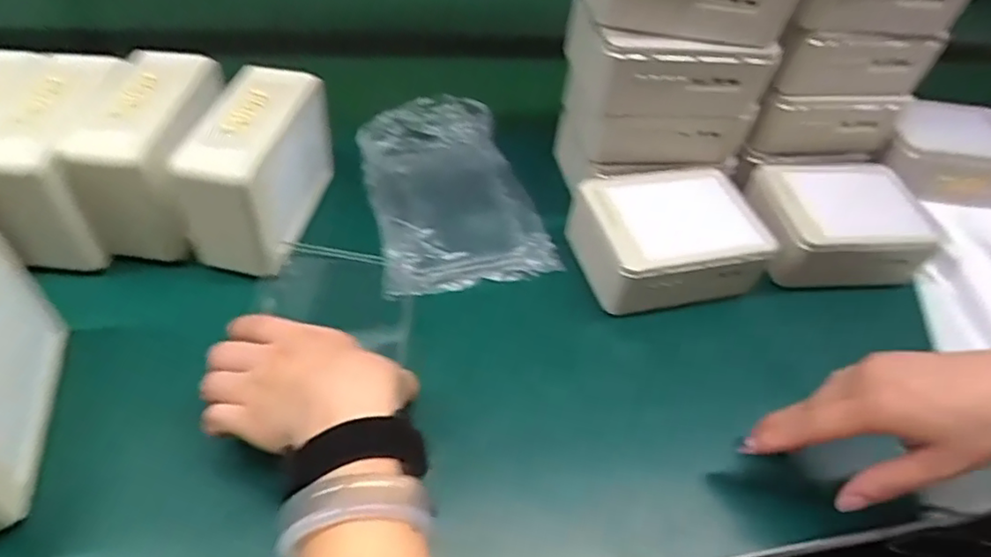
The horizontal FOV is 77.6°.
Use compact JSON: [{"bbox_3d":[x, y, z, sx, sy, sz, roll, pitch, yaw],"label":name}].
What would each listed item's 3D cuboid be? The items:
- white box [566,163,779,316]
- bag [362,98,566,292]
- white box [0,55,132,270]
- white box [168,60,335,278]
[{"bbox_3d":[0.143,-0.038,0.510,0.147,0.050,0.103,-7,49,-15],"label":"white box"},{"bbox_3d":[-0.041,-0.079,0.549,0.144,0.043,0.205,-10,49,-15],"label":"bag"},{"bbox_3d":[-0.312,-0.089,0.458,0.061,0.097,0.135,4,47,-5],"label":"white box"},{"bbox_3d":[-0.180,-0.086,0.479,0.069,0.101,0.142,8,46,-1],"label":"white box"}]

